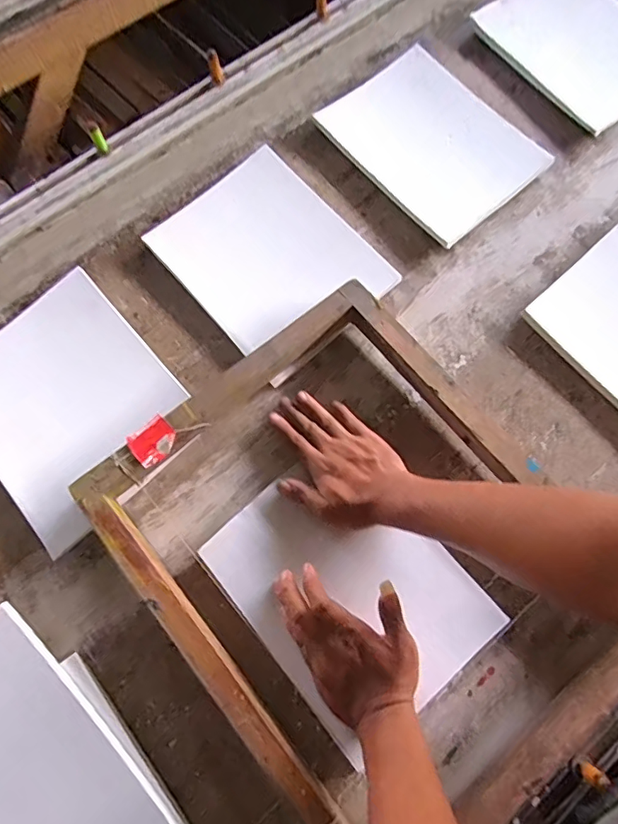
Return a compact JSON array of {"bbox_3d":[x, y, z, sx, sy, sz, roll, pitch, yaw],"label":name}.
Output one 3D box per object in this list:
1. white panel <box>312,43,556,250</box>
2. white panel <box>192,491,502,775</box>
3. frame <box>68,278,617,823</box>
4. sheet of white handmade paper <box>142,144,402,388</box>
[{"bbox_3d":[0.176,-0.384,0.740,0.213,0.022,0.269,-39,77,-11],"label":"white panel"},{"bbox_3d":[0.042,0.185,0.555,0.207,0.018,0.264,-38,77,-11],"label":"white panel"},{"bbox_3d":[0.062,0.145,0.561,0.415,0.062,0.512,-39,77,-11],"label":"frame"},{"bbox_3d":[-0.045,-0.197,0.682,0.218,0.031,0.268,-40,78,-12],"label":"sheet of white handmade paper"}]

